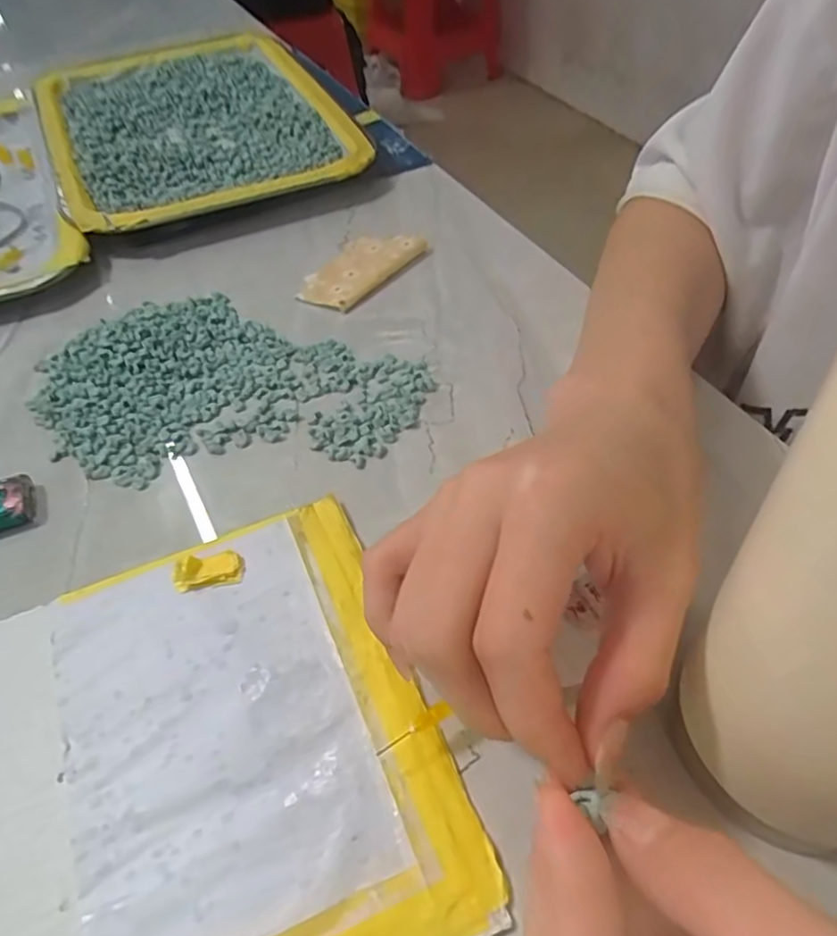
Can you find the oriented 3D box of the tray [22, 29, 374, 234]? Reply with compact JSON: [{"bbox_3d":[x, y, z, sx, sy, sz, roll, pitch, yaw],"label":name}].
[{"bbox_3d":[-0.160,-0.244,0.474,0.185,0.025,0.271,-20,52,-15],"label":"tray"}]

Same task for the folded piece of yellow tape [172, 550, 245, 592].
[{"bbox_3d":[-0.077,0.036,0.246,0.024,0.008,0.012,-13,51,-9],"label":"folded piece of yellow tape"}]

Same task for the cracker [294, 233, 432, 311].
[{"bbox_3d":[-0.033,-0.113,0.377,0.041,0.007,0.076,30,57,24],"label":"cracker"}]

